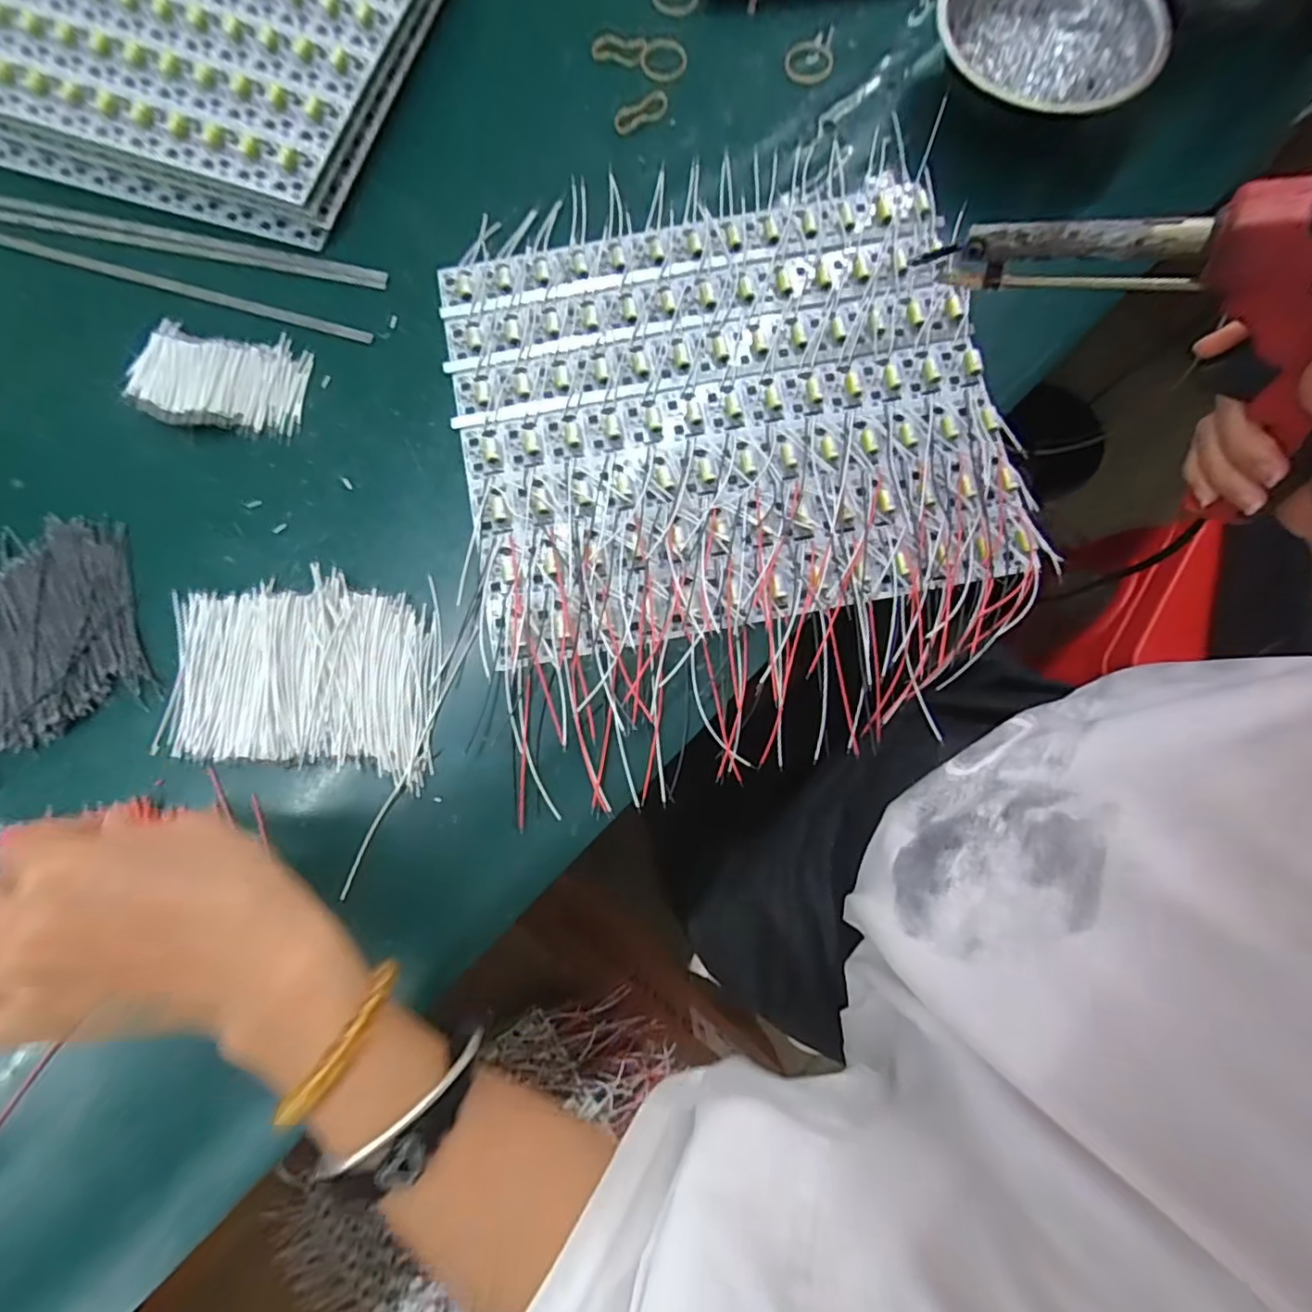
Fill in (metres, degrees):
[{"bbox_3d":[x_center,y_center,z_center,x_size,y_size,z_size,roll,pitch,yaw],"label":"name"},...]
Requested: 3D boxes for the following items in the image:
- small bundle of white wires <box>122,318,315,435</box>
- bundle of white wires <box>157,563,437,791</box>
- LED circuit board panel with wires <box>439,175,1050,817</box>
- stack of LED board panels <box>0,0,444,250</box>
[{"bbox_3d":[-0.251,-0.159,0.337,0.101,0.012,0.063,7,78,2],"label":"small bundle of white wires"},{"bbox_3d":[-0.183,0.010,0.302,0.136,0.010,0.097,1,78,0],"label":"bundle of white wires"},{"bbox_3d":[0.042,-0.114,0.325,0.284,0.018,0.305,-12,78,-2],"label":"LED circuit board panel with wires"},{"bbox_3d":[-0.302,-0.411,0.374,0.300,0.033,0.255,14,78,3],"label":"stack of LED board panels"}]

